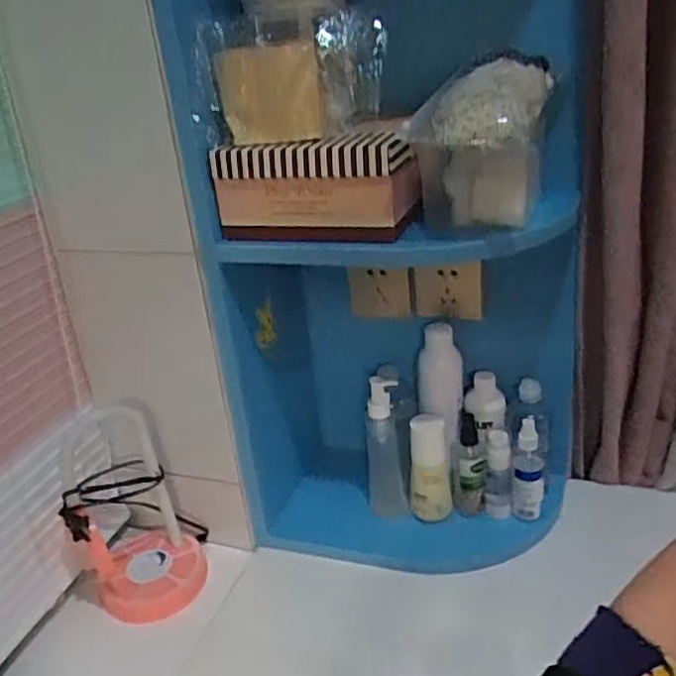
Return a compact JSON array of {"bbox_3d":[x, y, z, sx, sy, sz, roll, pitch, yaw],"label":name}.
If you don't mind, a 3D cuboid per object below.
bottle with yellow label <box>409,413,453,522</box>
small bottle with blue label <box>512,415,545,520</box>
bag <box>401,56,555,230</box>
[{"bbox_3d":[0.119,0.174,0.897,0.054,0.155,0.045,-2,25,9],"label":"bottle with yellow label"},{"bbox_3d":[0.236,0.170,0.854,0.036,0.142,0.034,3,26,18],"label":"small bottle with blue label"},{"bbox_3d":[0.128,-0.172,0.641,0.102,0.138,0.124,8,28,27],"label":"bag"}]

